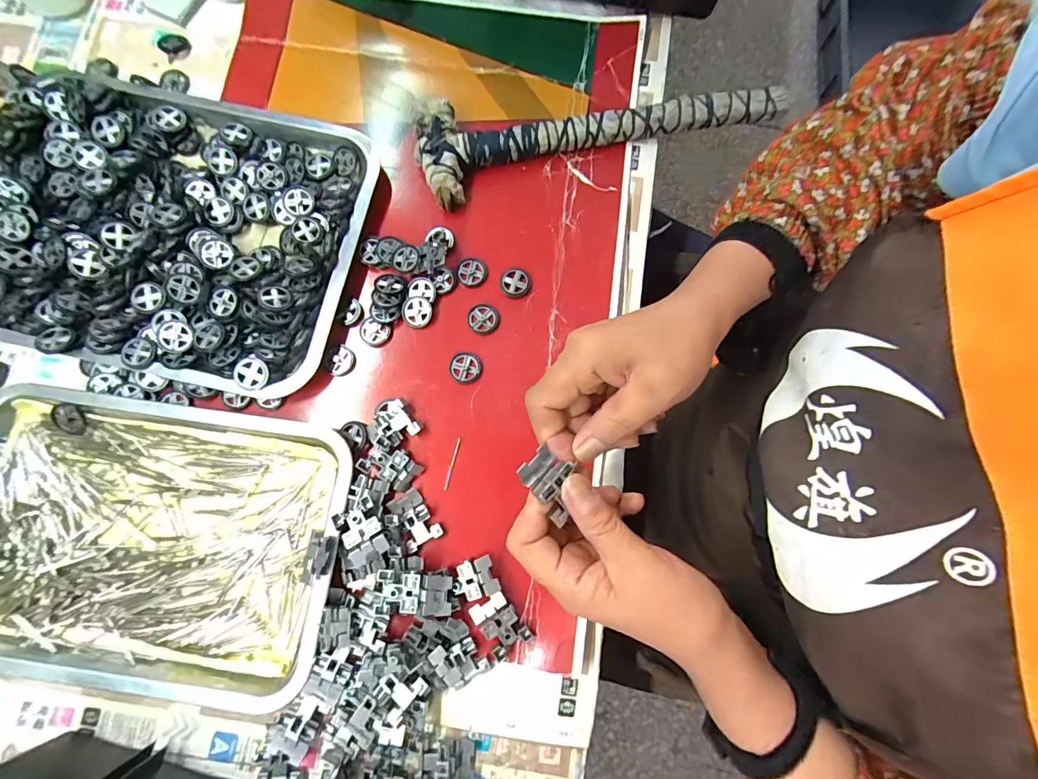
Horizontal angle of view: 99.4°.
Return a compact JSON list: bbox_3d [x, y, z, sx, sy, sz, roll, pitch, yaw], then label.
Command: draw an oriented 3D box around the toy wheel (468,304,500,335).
[{"bbox_3d":[-0.032,-0.063,0.394,0.027,0.004,0.025,10,80,1],"label":"toy wheel"}]

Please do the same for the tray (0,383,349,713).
[{"bbox_3d":[-0.304,0.117,0.353,0.313,0.020,0.211,9,80,0],"label":"tray"}]

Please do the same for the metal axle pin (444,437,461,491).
[{"bbox_3d":[-0.056,0.062,0.369,0.004,0.004,0.045,15,80,2],"label":"metal axle pin"}]

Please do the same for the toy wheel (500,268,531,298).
[{"bbox_3d":[-0.003,-0.097,0.400,0.026,0.004,0.026,0,80,-1],"label":"toy wheel"}]

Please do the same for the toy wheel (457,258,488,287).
[{"bbox_3d":[-0.043,-0.107,0.401,0.027,0.004,0.026,0,80,-1],"label":"toy wheel"}]

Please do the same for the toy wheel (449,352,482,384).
[{"bbox_3d":[-0.047,-0.019,0.387,0.027,0.004,0.028,0,80,-1],"label":"toy wheel"}]

